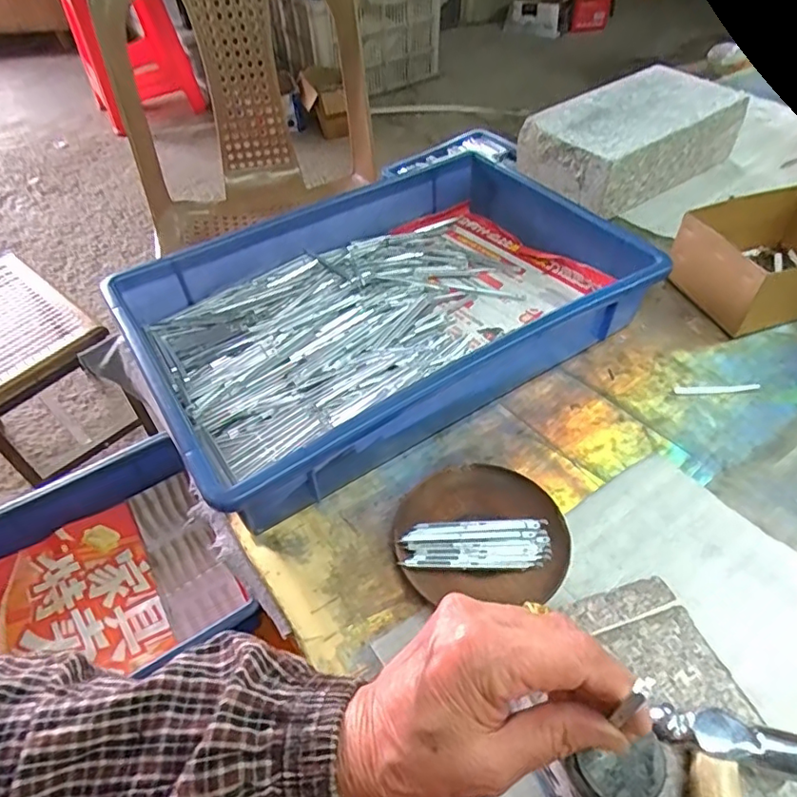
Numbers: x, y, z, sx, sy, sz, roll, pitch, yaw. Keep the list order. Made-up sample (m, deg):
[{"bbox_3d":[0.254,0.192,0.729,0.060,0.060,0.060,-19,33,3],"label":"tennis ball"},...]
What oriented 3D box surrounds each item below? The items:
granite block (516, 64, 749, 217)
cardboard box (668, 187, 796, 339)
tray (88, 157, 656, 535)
[{"bbox_3d":[0.287,-0.325,0.701,0.247,0.074,0.139,-27,54,-20],"label":"granite block"},{"bbox_3d":[0.361,-0.135,0.546,0.167,0.069,0.119,-14,50,-10],"label":"cardboard box"},{"bbox_3d":[-0.012,-0.089,0.523,0.421,0.077,0.278,-28,54,-21],"label":"tray"}]

